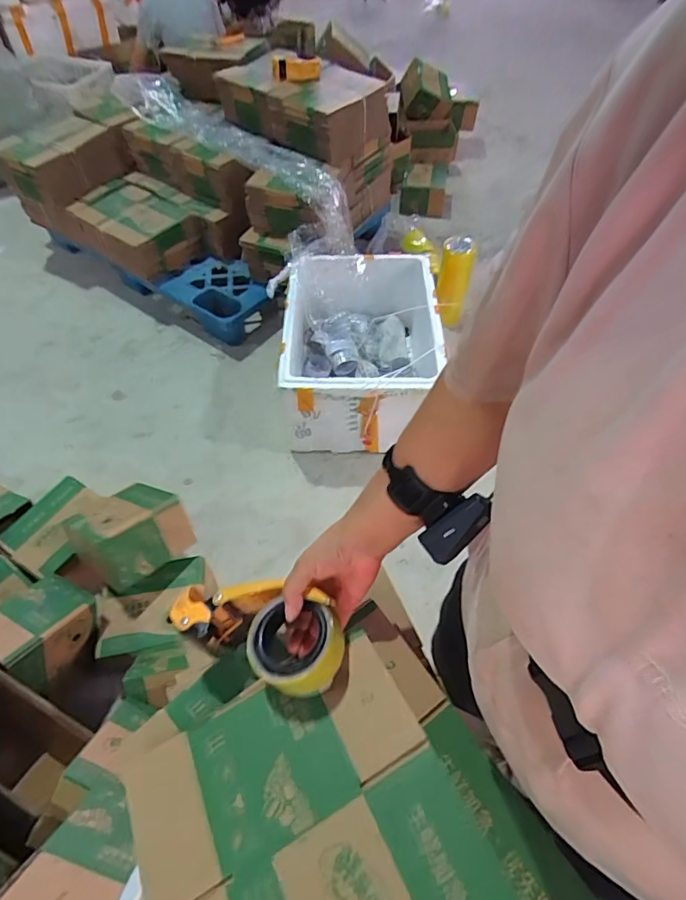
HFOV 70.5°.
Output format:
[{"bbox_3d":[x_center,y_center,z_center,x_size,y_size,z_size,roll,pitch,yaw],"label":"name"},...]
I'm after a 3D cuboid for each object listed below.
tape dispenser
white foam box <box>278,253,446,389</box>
[{"bbox_3d":[-0.084,0.186,0.504,0.168,0.089,0.083,20,57,15],"label":"tape dispenser"},{"bbox_3d":[0.064,-0.342,1.565,0.465,0.307,0.647,1,54,2],"label":"white foam box"}]

